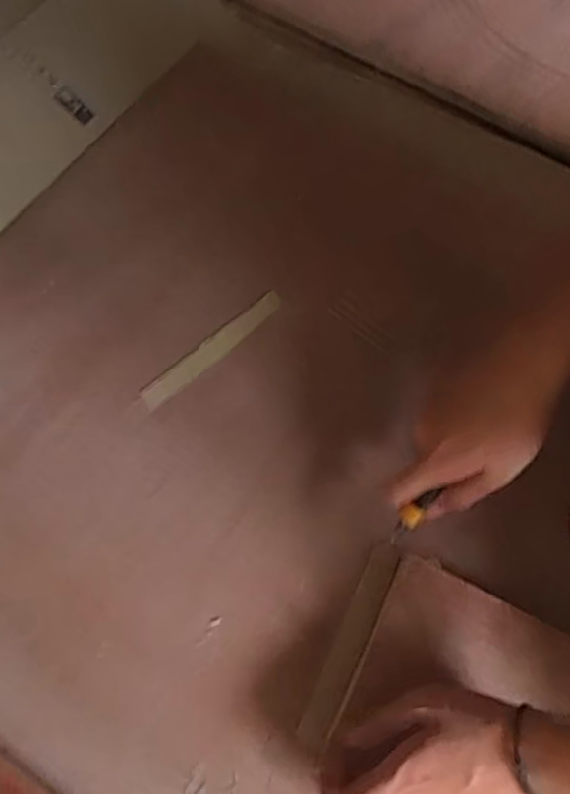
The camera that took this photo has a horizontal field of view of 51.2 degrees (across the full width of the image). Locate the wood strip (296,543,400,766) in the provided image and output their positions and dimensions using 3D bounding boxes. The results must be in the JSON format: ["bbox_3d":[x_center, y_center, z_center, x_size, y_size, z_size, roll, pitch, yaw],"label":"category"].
[{"bbox_3d":[0.048,0.184,0.443,0.021,0.006,0.154,25,72,7],"label":"wood strip"}]

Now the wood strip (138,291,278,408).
[{"bbox_3d":[-0.063,-0.043,0.527,0.151,0.006,0.022,-39,75,-16],"label":"wood strip"}]

